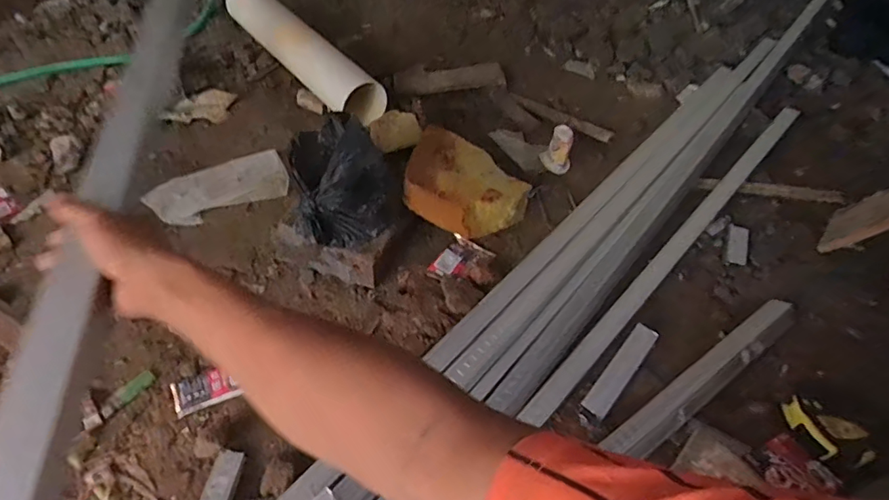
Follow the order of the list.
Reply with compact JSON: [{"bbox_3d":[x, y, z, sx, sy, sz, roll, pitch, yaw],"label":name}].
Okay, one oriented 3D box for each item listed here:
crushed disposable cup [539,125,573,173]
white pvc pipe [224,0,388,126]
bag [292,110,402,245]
[{"bbox_3d":[0.253,-0.226,1.133,0.070,0.111,0.062,17,50,11],"label":"crushed disposable cup"},{"bbox_3d":[-0.359,-0.503,1.293,0.096,0.103,0.603,-31,58,-27],"label":"white pvc pipe"},{"bbox_3d":[-0.167,-0.120,0.883,0.180,0.151,0.161,-6,50,-9],"label":"bag"}]

